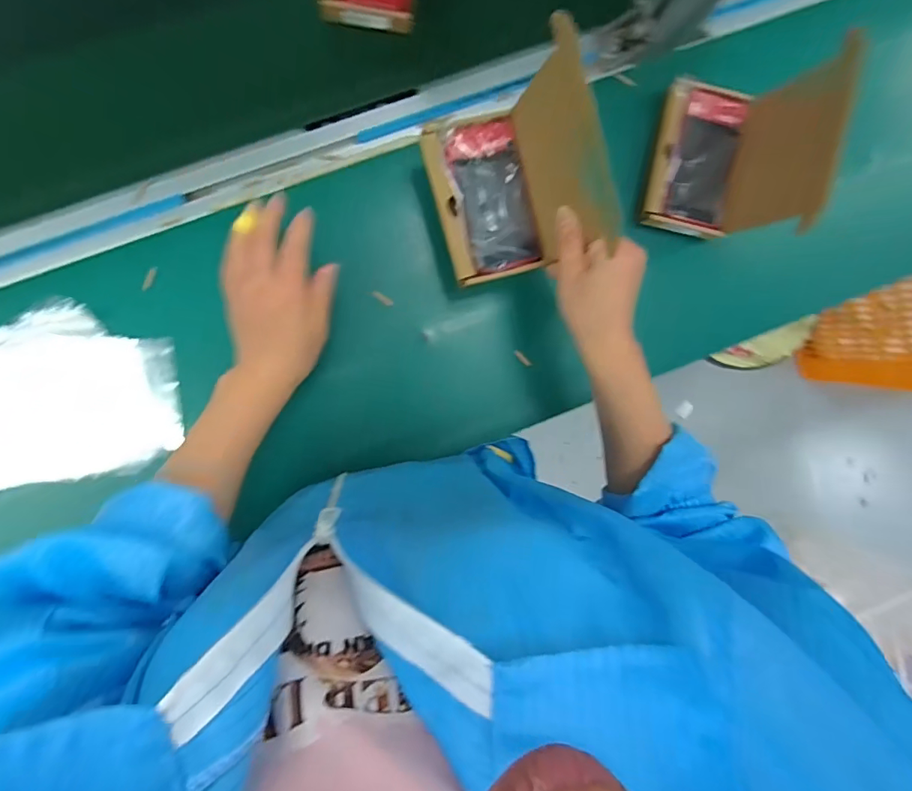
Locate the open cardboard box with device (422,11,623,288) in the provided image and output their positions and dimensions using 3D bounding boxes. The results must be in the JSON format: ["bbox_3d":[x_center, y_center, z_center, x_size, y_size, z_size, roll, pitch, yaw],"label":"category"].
[{"bbox_3d":[0.043,-0.169,0.382,0.111,0.103,0.135,-16,96,-3],"label":"open cardboard box with device"}]

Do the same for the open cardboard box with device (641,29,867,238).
[{"bbox_3d":[0.252,-0.227,0.446,0.111,0.132,0.141,11,95,-7],"label":"open cardboard box with device"}]

